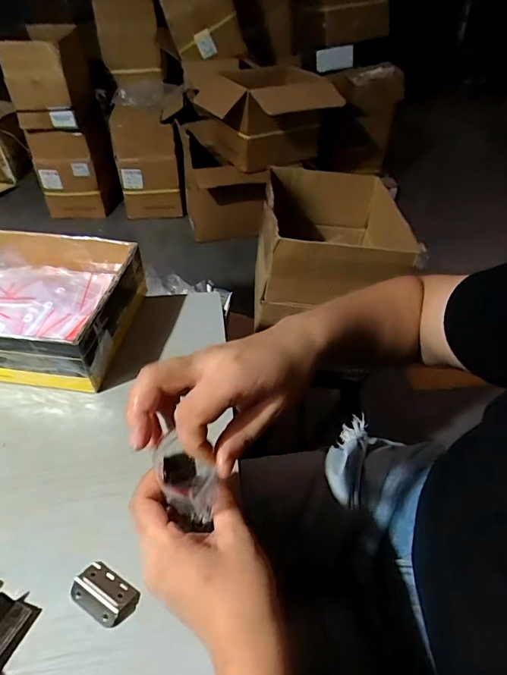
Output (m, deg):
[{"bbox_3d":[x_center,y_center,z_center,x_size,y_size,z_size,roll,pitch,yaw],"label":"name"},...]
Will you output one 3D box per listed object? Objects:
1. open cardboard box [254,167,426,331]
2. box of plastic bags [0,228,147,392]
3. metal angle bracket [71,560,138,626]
[{"bbox_3d":[0.148,-0.187,0.835,0.263,0.165,0.320,3,44,1],"label":"open cardboard box"},{"bbox_3d":[-0.272,-0.041,0.486,0.253,0.071,0.178,6,43,3],"label":"box of plastic bags"},{"bbox_3d":[-0.107,0.183,0.305,0.045,0.011,0.028,24,47,21],"label":"metal angle bracket"}]

